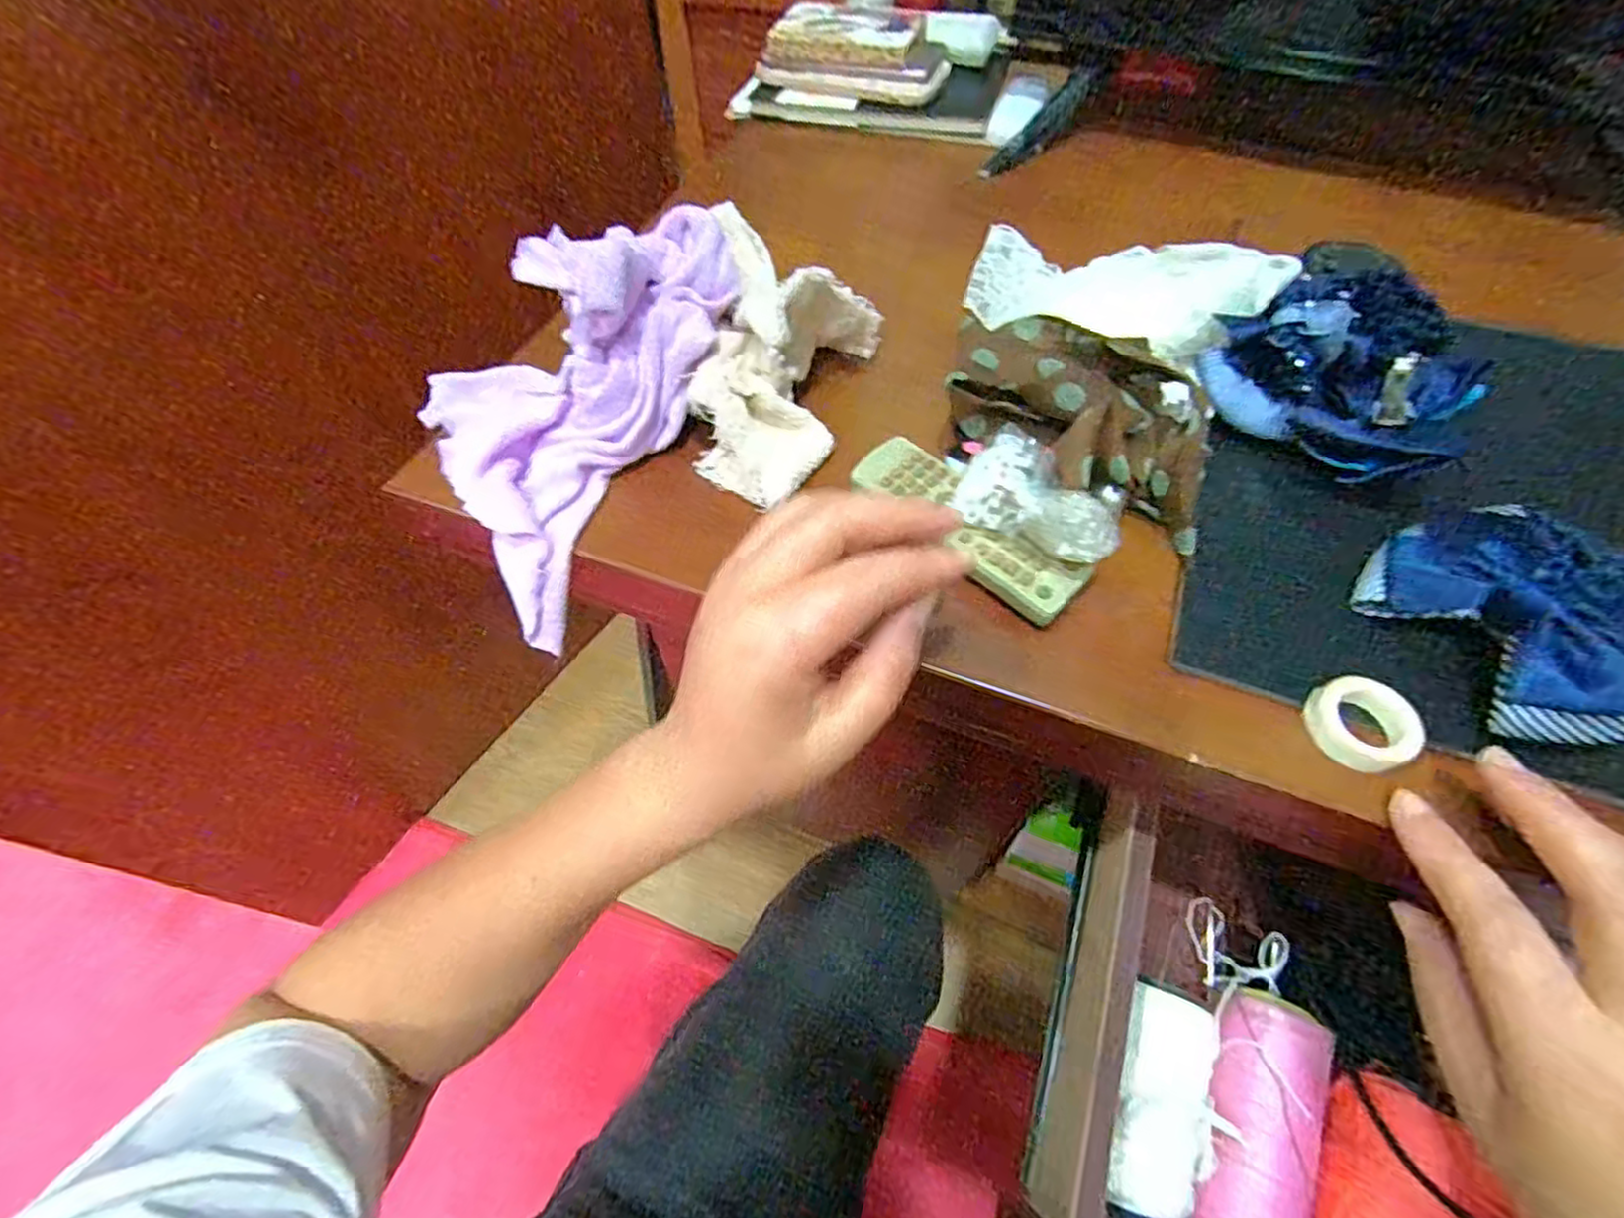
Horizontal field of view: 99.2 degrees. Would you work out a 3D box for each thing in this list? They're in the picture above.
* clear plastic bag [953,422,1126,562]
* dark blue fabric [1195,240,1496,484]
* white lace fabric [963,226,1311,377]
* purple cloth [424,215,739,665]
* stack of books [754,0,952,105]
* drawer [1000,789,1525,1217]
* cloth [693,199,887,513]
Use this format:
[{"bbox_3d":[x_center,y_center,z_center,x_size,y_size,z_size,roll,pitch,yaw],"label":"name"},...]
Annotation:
[{"bbox_3d":[0.106,-0.051,0.312,0.071,0.027,0.048,31,63,20],"label":"clear plastic bag"},{"bbox_3d":[0.281,-0.127,0.358,0.111,0.045,0.117,-38,63,-21],"label":"dark blue fabric"},{"bbox_3d":[0.177,-0.197,0.420,0.180,0.036,0.086,26,60,34],"label":"white lace fabric"},{"bbox_3d":[-0.143,-0.123,0.371,0.146,0.129,0.206,29,62,19],"label":"purple cloth"},{"bbox_3d":[0.038,-0.480,0.595,0.155,0.037,0.088,13,58,10],"label":"stack of books"},{"bbox_3d":[0.404,0.277,0.292,0.564,0.102,0.236,18,59,13],"label":"drawer"},{"bbox_3d":[-0.019,-0.128,0.362,0.084,0.076,0.133,11,58,9],"label":"cloth"}]

